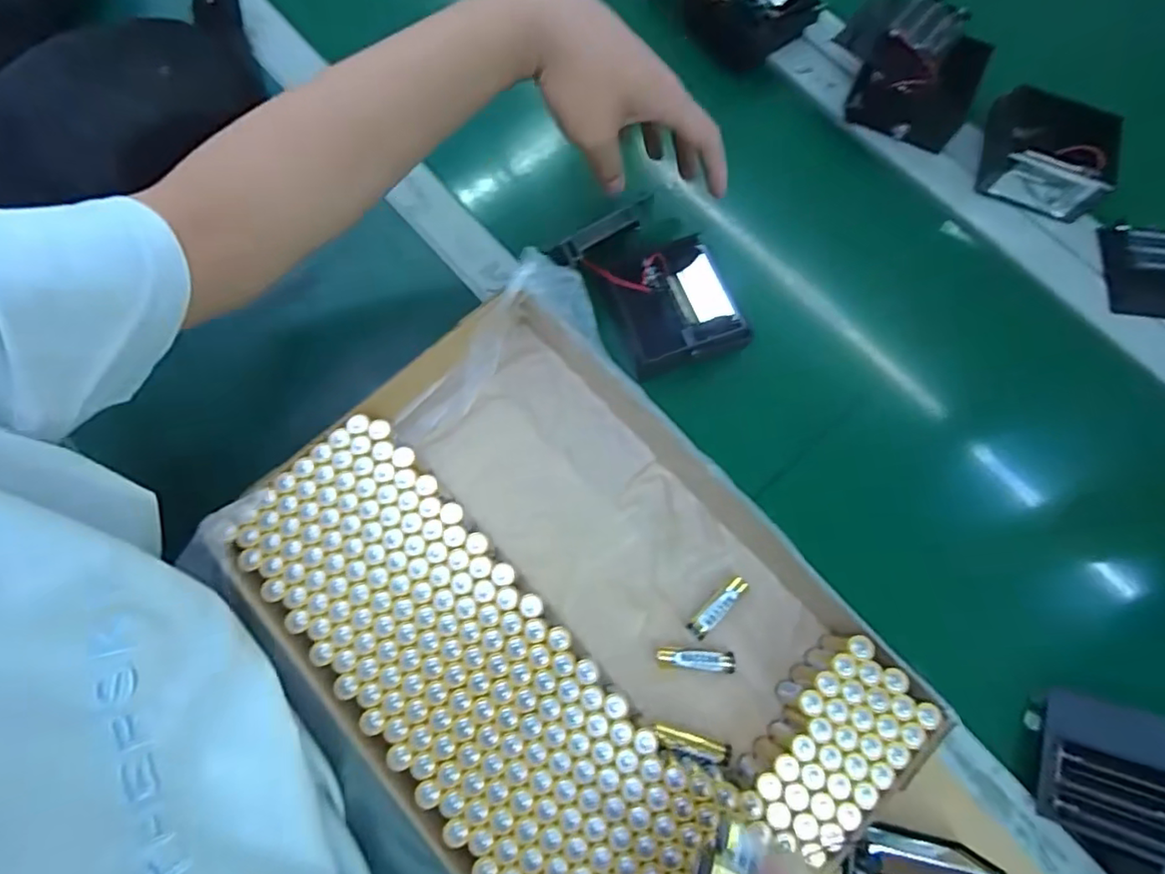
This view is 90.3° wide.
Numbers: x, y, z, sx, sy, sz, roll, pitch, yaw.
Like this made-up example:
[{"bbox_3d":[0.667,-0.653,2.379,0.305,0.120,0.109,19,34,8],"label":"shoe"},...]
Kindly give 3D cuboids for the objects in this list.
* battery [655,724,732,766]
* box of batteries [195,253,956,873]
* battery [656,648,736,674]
[{"bbox_3d":[0.068,0.189,0.356,0.047,0.011,0.012,15,72,2],"label":"battery"},{"bbox_3d":[-0.016,0.112,0.368,0.285,0.077,0.371,-37,79,-12],"label":"box of batteries"},{"bbox_3d":[0.074,0.141,0.369,0.052,0.011,0.012,8,72,0],"label":"battery"}]

